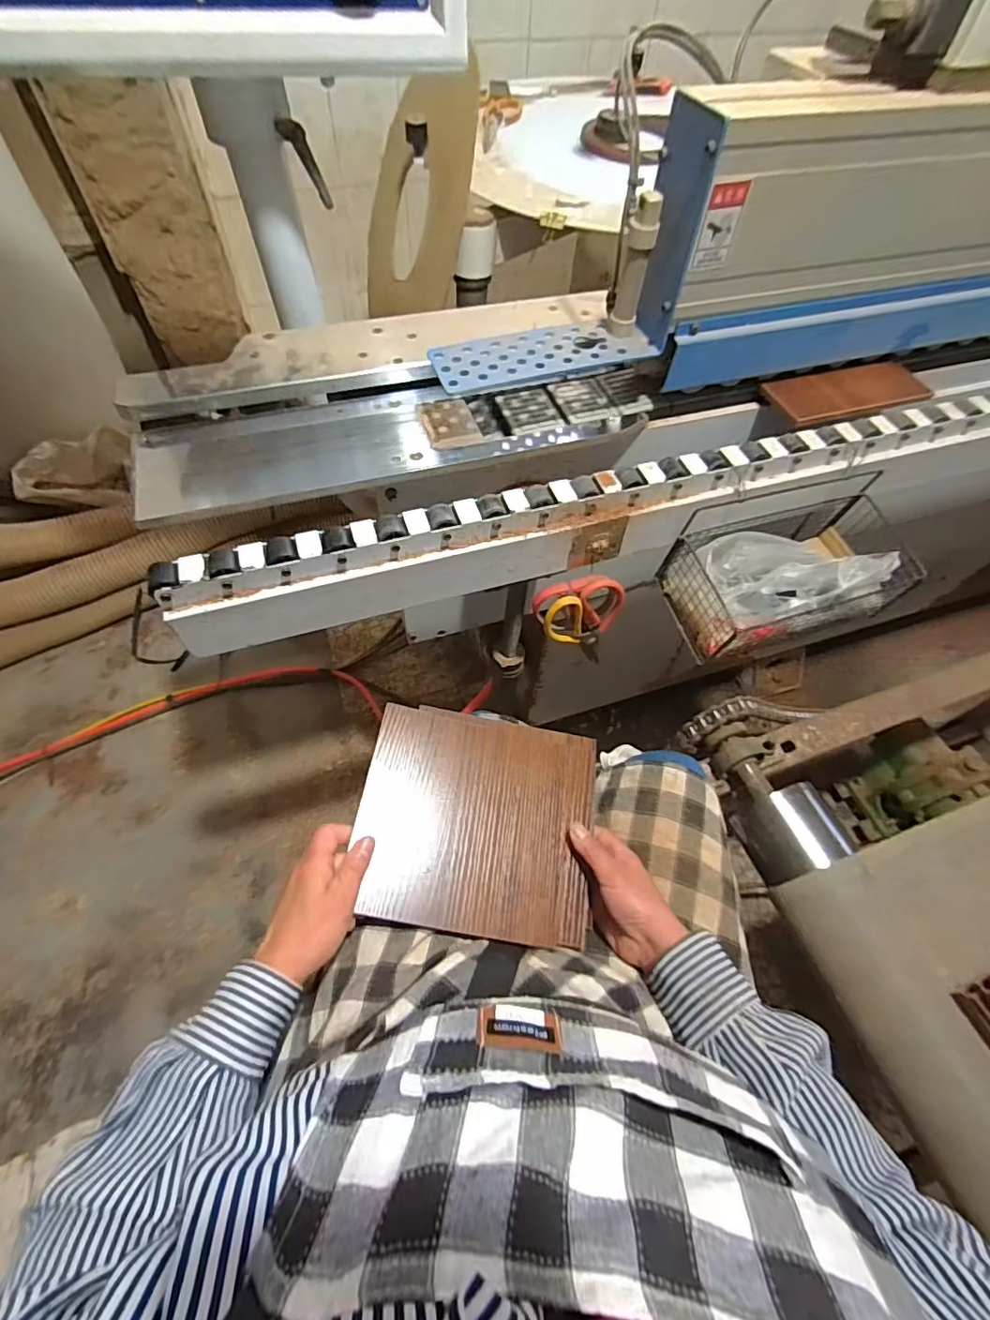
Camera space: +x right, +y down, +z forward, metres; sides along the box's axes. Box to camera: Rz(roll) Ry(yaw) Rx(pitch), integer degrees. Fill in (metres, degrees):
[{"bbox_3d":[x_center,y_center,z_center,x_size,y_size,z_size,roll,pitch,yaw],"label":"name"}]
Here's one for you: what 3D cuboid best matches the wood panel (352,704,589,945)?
[{"bbox_3d":[-0.011,0.146,0.514,0.221,0.019,0.198,13,63,-10],"label":"wood panel"}]

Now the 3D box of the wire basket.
[{"bbox_3d":[0.352,-0.110,0.646,0.263,0.123,0.133,-15,61,-12],"label":"wire basket"}]

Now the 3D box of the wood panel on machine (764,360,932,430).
[{"bbox_3d":[0.409,-0.315,0.640,0.216,0.013,0.078,-15,61,-12],"label":"wood panel on machine"}]

